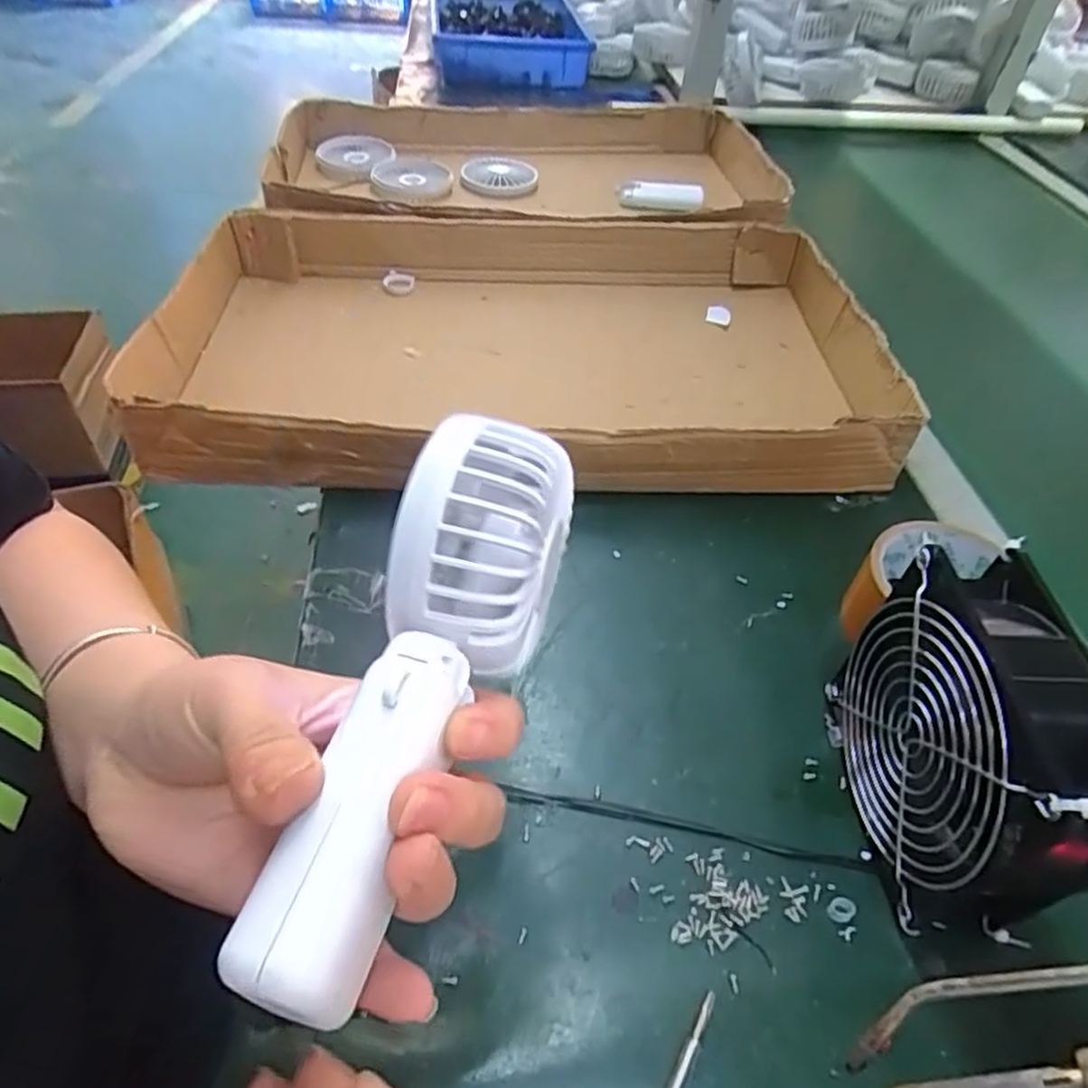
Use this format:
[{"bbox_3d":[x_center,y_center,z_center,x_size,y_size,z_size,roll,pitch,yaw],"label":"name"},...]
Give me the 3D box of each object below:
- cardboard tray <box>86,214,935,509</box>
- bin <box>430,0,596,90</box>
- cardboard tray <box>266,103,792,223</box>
[{"bbox_3d":[-0.010,-0.164,0.553,0.520,0.061,0.310,-1,48,-4],"label":"cardboard tray"},{"bbox_3d":[-0.058,-0.801,1.110,0.228,0.075,0.284,-3,48,-7],"label":"bin"},{"bbox_3d":[-0.015,-0.400,0.778,0.527,0.075,0.327,-4,48,-7],"label":"cardboard tray"}]

